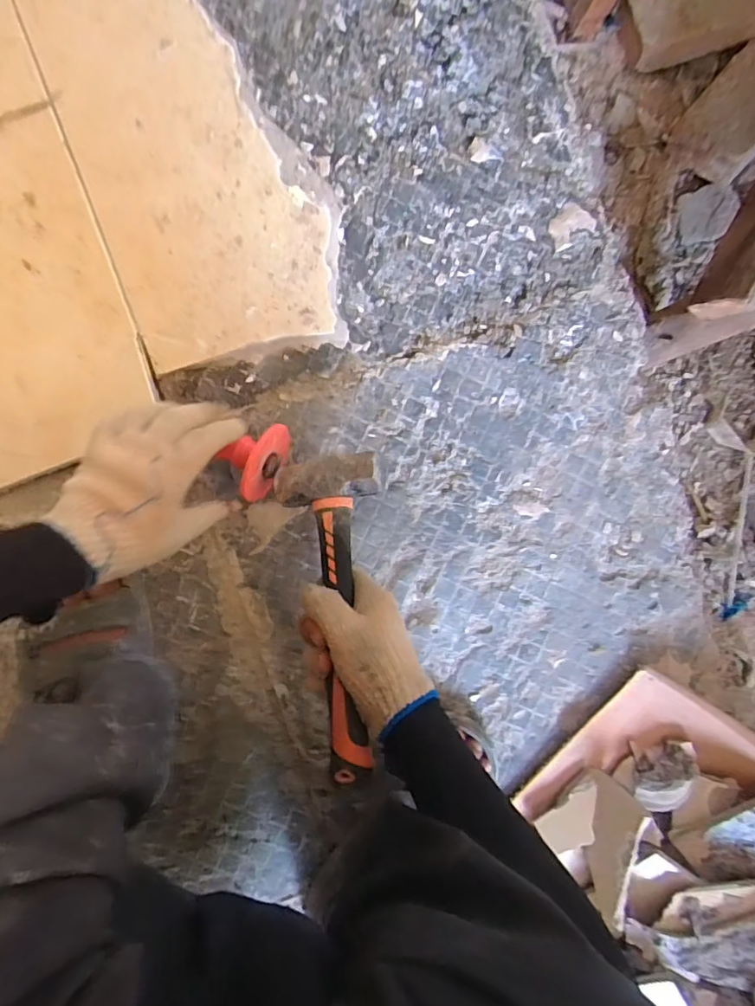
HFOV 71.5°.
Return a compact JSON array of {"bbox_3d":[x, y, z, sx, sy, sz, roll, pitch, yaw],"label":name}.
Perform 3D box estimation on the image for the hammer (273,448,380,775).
[{"bbox_3d":[-0.040,0.093,0.453,0.090,0.040,0.268,-2,81,-4],"label":"hammer"}]

